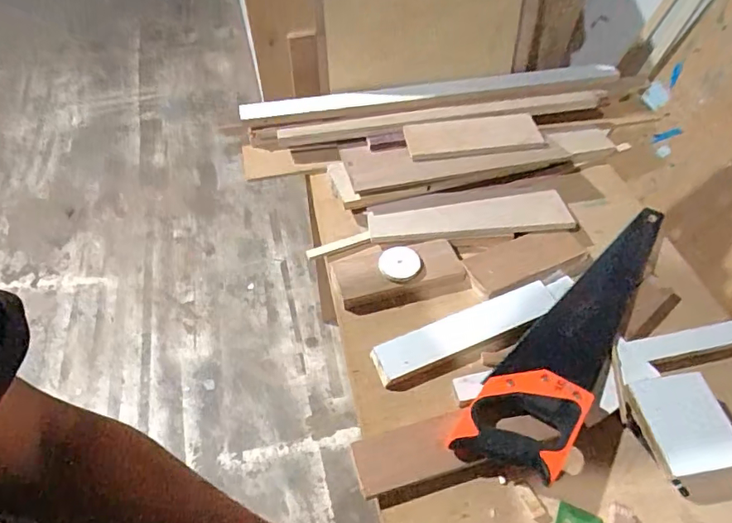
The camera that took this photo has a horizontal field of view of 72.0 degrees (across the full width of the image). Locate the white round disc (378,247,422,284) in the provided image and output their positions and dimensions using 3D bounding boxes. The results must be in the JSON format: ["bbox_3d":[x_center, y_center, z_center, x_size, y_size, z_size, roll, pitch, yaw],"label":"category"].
[{"bbox_3d":[0.048,0.004,0.708,0.058,0.013,0.052,-4,50,-3],"label":"white round disc"}]

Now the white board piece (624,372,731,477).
[{"bbox_3d":[0.361,0.181,0.570,0.087,0.009,0.106,-16,55,4],"label":"white board piece"}]

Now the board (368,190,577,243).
[{"bbox_3d":[0.156,-0.066,0.765,0.301,0.017,0.074,-5,50,-4],"label":"board"}]

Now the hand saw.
[{"bbox_3d":[0.297,0.079,0.660,0.114,0.048,0.508,33,60,27],"label":"hand saw"}]

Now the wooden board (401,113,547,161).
[{"bbox_3d":[0.178,-0.208,0.833,0.218,0.015,0.083,-6,50,-4],"label":"wooden board"}]

